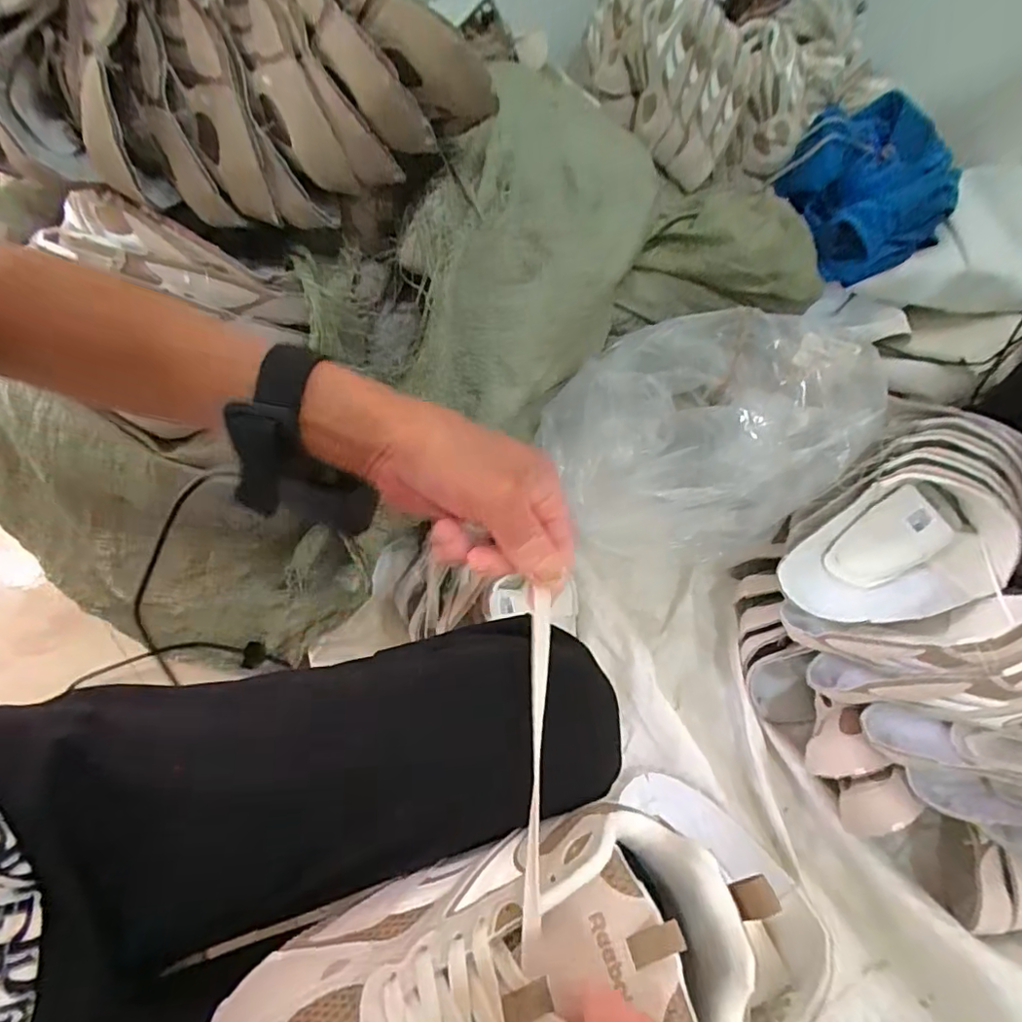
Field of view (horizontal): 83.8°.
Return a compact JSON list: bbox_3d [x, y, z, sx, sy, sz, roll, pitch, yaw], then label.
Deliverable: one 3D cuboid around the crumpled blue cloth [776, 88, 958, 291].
[{"bbox_3d":[0.668,-0.615,1.081,0.344,0.182,0.304,-23,59,-19],"label":"crumpled blue cloth"}]

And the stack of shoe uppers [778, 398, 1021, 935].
[{"bbox_3d":[0.447,0.143,0.597,0.289,0.262,0.468,-1,54,-4],"label":"stack of shoe uppers"}]

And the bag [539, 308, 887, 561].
[{"bbox_3d":[0.241,-0.121,0.748,0.386,0.144,0.338,6,54,0],"label":"bag"}]

